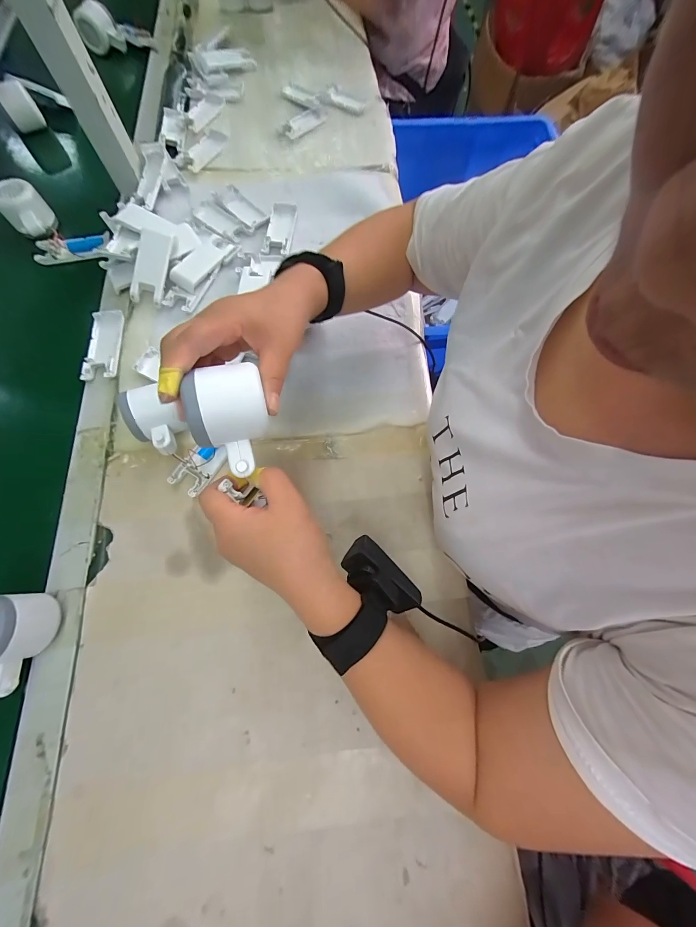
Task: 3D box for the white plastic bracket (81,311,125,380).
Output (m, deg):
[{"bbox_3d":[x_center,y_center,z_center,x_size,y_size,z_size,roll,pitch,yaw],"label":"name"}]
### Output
[{"bbox_3d":[-0.322,-0.159,0.444,0.045,0.010,0.103,0,71,-3],"label":"white plastic bracket"}]

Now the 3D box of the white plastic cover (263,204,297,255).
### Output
[{"bbox_3d":[-0.106,-0.370,0.525,0.039,0.011,0.097,7,71,0],"label":"white plastic cover"}]

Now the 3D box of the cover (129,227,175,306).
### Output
[{"bbox_3d":[-0.274,-0.272,0.467,0.045,0.030,0.098,12,89,2],"label":"cover"}]

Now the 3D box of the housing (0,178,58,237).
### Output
[{"bbox_3d":[-0.469,-0.370,0.487,0.065,0.049,0.056,44,74,12],"label":"housing"}]

